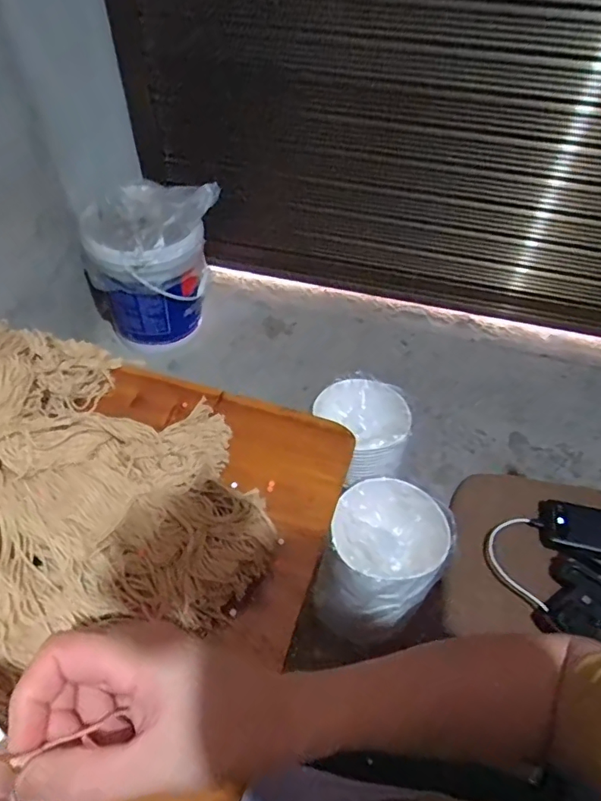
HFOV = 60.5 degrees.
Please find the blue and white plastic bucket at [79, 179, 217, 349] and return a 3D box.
[{"bbox_3d":[-0.422,-0.390,1.476,0.262,0.401,0.314,32,55,23],"label":"blue and white plastic bucket"}]

